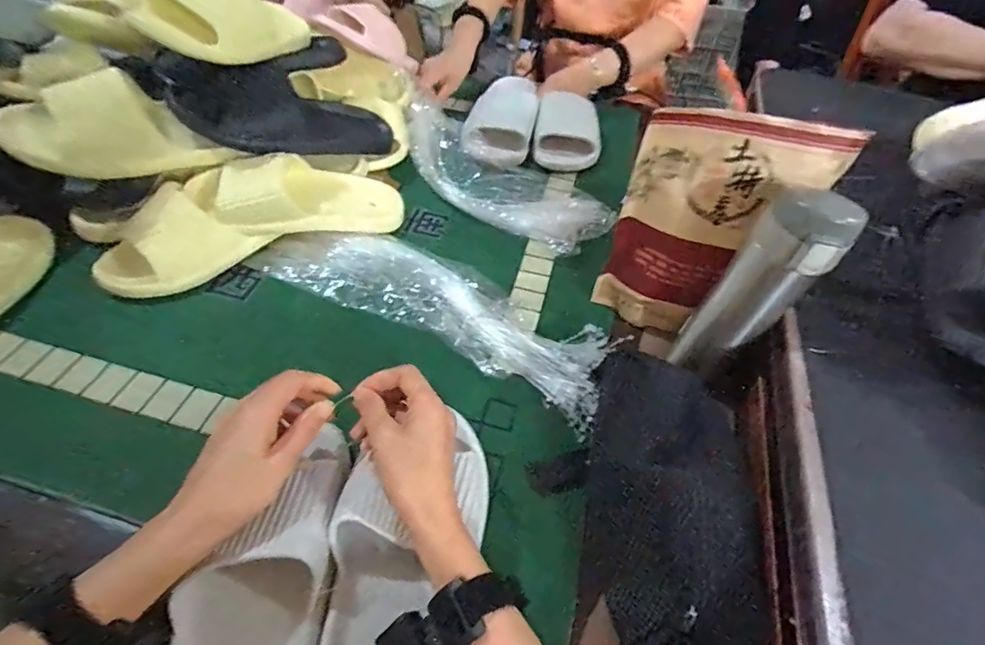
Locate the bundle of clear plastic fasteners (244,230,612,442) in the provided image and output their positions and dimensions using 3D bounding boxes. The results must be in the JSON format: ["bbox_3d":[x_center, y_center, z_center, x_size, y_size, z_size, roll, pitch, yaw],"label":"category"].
[{"bbox_3d":[-0.066,-0.023,0.570,0.423,0.031,0.124,24,52,16],"label":"bundle of clear plastic fasteners"}]

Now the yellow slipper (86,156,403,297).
[{"bbox_3d":[-0.284,-0.133,0.600,0.346,0.083,0.119,-19,53,-19],"label":"yellow slipper"}]

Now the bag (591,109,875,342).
[{"bbox_3d":[0.209,-0.081,0.484,0.172,0.221,0.056,10,50,5],"label":"bag"}]

